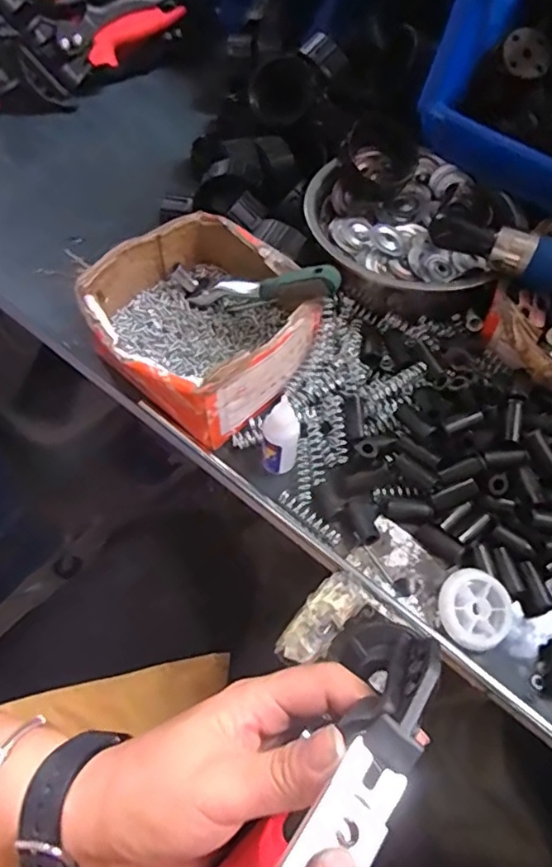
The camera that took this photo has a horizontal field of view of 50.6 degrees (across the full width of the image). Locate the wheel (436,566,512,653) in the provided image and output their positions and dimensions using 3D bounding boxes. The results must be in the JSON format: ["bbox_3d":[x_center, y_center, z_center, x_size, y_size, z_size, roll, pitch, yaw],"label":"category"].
[{"bbox_3d":[0.128,0.114,0.377,0.048,0.012,0.048,1,72,-4],"label":"wheel"}]

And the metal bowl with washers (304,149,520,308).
[{"bbox_3d":[0.117,-0.191,0.511,0.171,0.056,0.157,1,59,-2],"label":"metal bowl with washers"}]

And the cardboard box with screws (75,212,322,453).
[{"bbox_3d":[-0.053,-0.092,0.461,0.166,0.061,0.155,-33,66,-20],"label":"cardboard box with screws"}]

